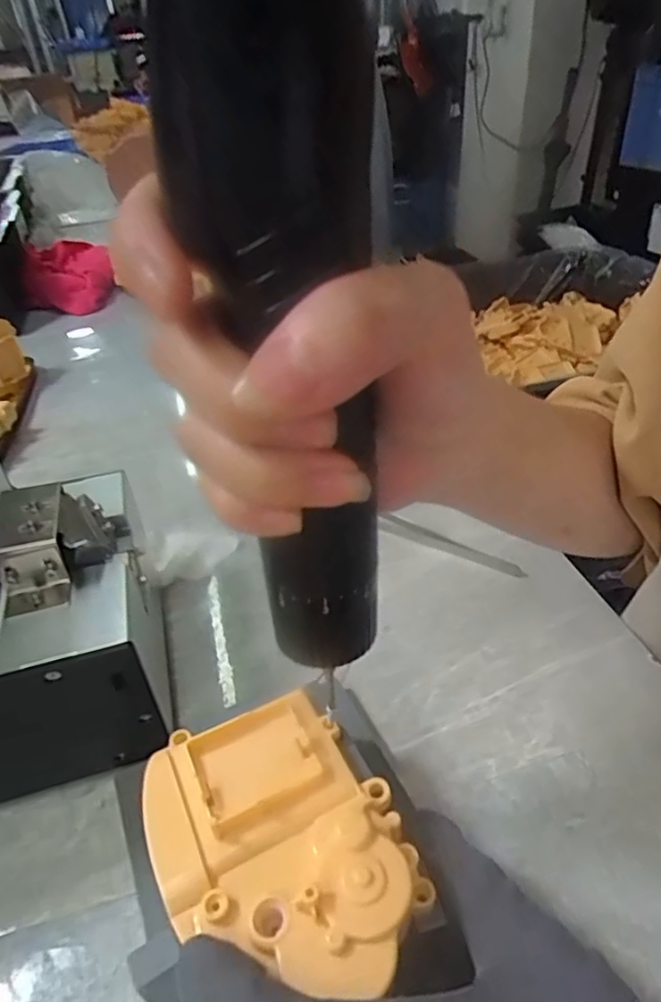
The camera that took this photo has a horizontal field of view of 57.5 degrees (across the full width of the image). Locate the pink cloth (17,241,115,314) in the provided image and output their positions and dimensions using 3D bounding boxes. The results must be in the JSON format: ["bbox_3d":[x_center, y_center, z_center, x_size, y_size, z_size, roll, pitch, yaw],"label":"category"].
[{"bbox_3d":[-0.348,-0.300,0.802,0.112,0.062,0.151,-14,38,-12],"label":"pink cloth"}]

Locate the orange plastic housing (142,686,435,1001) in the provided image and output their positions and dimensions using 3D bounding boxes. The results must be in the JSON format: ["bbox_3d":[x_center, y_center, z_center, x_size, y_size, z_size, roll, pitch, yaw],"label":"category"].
[{"bbox_3d":[-0.017,0.104,0.191,0.072,0.016,0.093,-13,38,-23],"label":"orange plastic housing"}]

